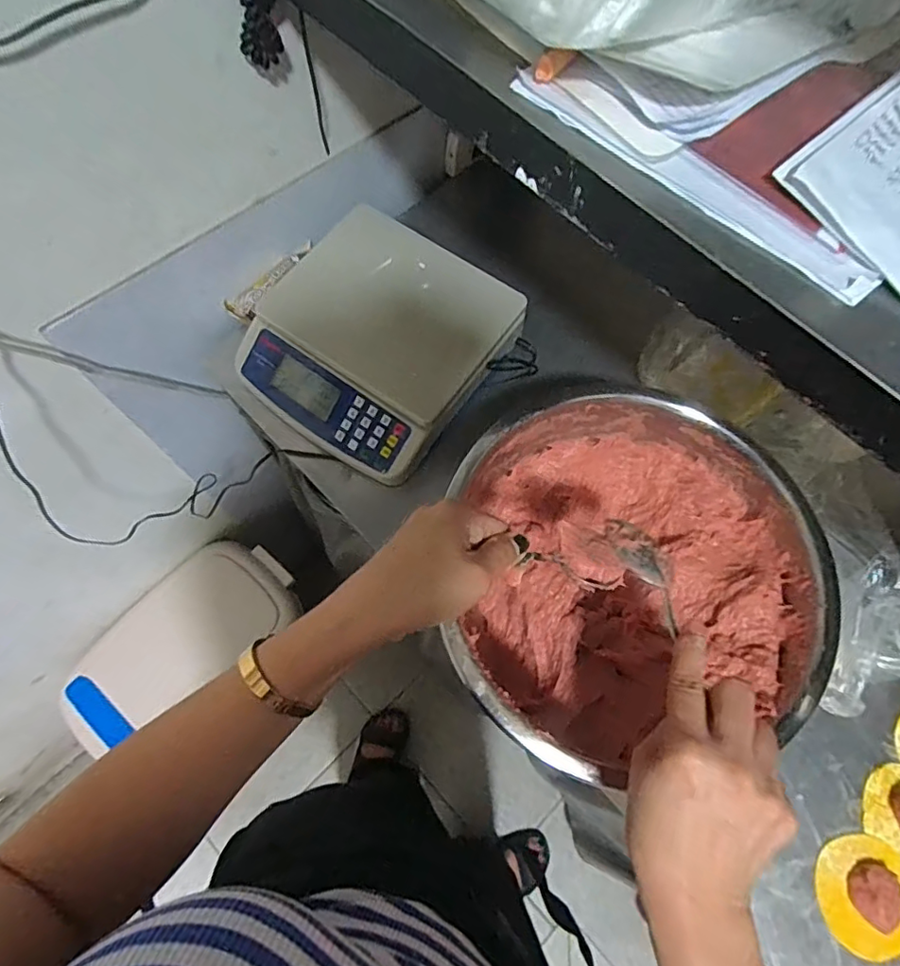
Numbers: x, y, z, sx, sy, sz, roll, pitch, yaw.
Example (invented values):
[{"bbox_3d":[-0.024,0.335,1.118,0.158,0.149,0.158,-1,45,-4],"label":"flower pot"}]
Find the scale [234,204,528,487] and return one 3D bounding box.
[{"bbox_3d":[-0.075,-0.142,0.545,0.224,0.066,0.223,33,73,10],"label":"scale"}]

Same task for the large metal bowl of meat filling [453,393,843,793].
[{"bbox_3d":[0.140,0.079,0.452,0.261,0.117,0.271,-1,70,-1],"label":"large metal bowl of meat filling"}]

